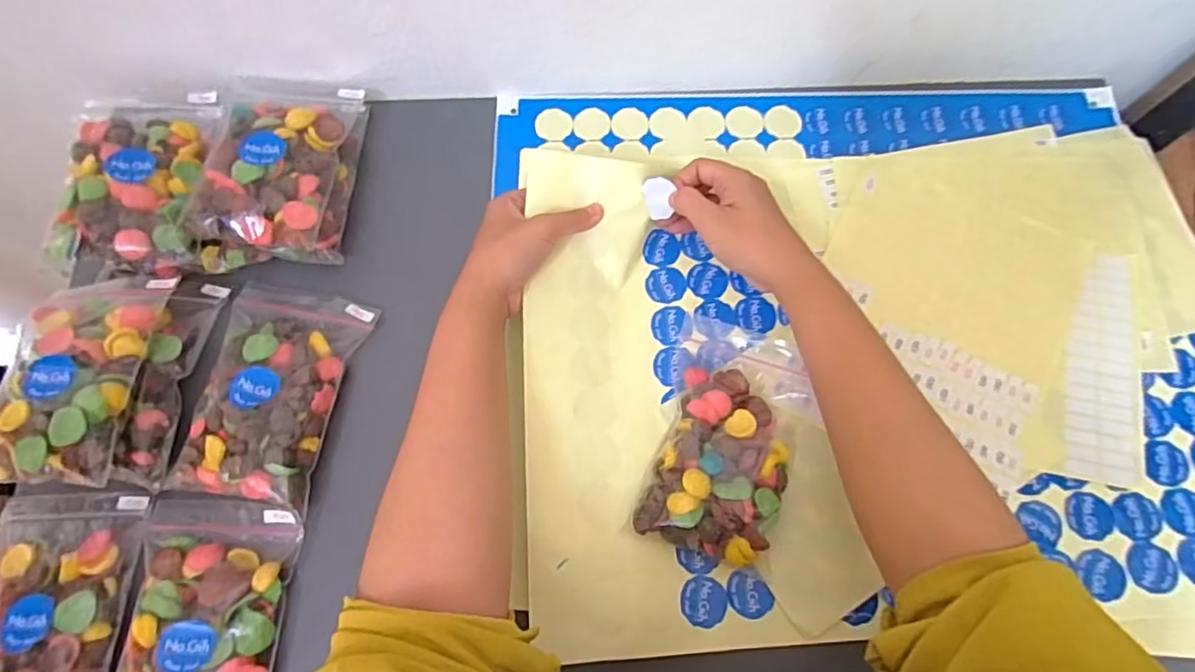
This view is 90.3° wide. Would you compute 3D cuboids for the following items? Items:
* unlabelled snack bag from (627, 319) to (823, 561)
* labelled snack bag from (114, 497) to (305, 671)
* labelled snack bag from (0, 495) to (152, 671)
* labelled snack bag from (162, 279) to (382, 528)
[{"bbox_3d":[0.086,0.063,0.377,0.090,0.026,0.148,16,72,6],"label":"unlabelled snack bag"},{"bbox_3d":[-0.237,0.175,0.354,0.093,0.021,0.147,3,72,1],"label":"labelled snack bag"},{"bbox_3d":[-0.336,0.171,0.361,0.105,0.027,0.140,-2,73,0],"label":"labelled snack bag"},{"bbox_3d":[-0.219,0.035,0.392,0.095,0.021,0.147,11,72,4],"label":"labelled snack bag"}]

